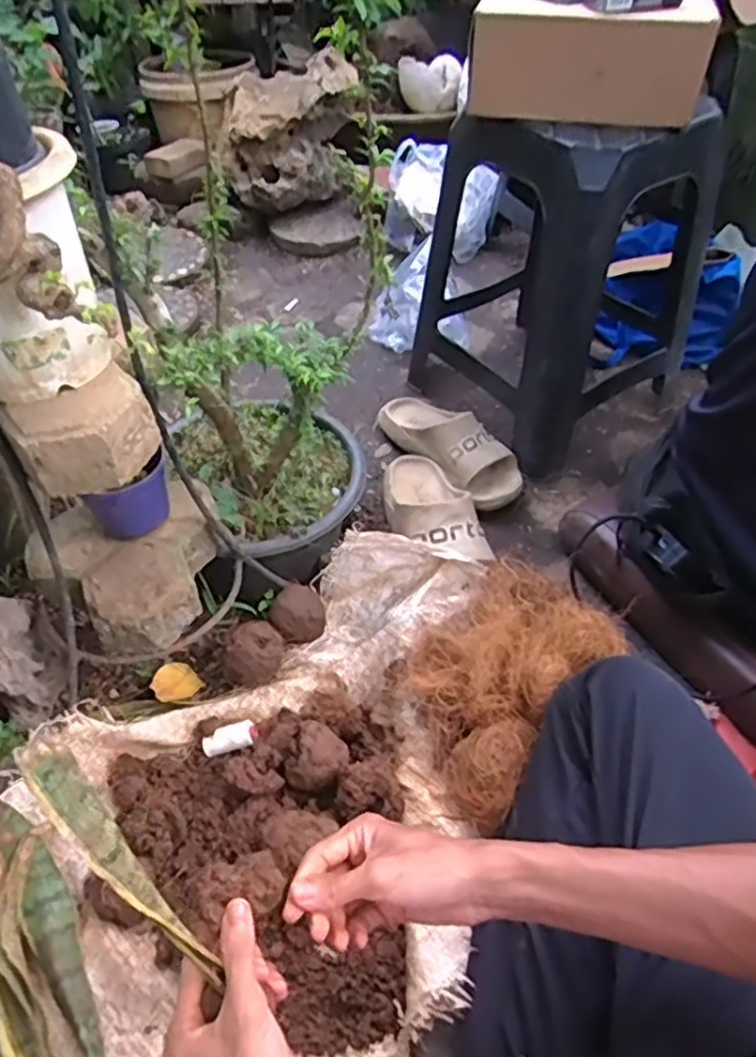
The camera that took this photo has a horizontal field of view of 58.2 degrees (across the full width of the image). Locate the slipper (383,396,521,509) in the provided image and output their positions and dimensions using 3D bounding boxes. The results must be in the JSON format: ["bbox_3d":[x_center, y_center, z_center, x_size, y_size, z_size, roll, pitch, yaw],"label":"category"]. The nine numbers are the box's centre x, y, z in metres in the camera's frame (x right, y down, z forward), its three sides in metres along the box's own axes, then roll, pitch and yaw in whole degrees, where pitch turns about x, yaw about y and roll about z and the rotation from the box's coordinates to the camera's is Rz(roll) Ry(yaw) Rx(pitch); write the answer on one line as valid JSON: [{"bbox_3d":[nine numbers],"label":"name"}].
[{"bbox_3d":[0.114,-0.132,1.030,0.111,0.075,0.277,-24,50,-21],"label":"slipper"}]

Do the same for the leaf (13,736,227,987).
[{"bbox_3d":[-0.129,0.169,0.342,0.023,0.151,0.010,-39,16,-31],"label":"leaf"}]

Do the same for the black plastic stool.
[{"bbox_3d":[0.311,-0.405,1.032,0.434,0.439,0.372,-22,50,-19],"label":"black plastic stool"}]

